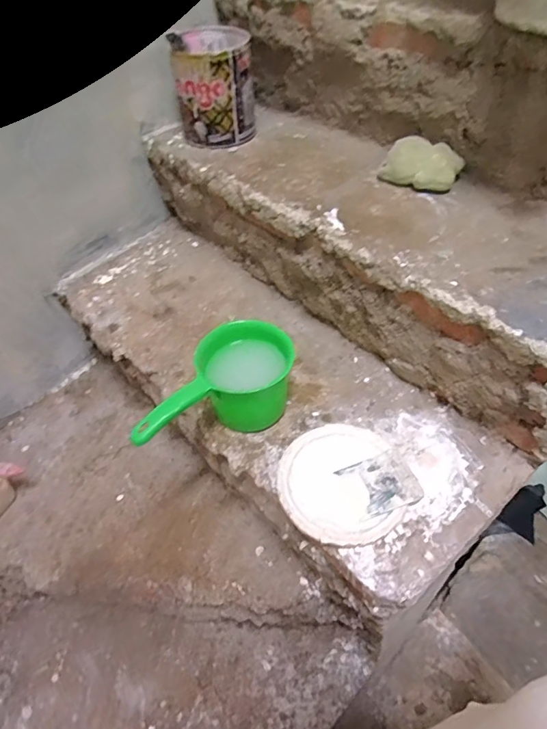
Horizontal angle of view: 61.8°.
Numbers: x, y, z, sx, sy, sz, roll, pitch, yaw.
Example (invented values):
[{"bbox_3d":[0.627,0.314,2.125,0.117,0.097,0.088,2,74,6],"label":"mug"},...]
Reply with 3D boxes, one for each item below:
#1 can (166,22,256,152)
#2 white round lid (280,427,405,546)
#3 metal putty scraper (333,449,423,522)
[{"bbox_3d":[-0.105,-0.511,0.842,0.133,0.152,0.161,-2,50,3],"label":"can"},{"bbox_3d":[0.085,0.158,0.628,0.151,0.014,0.172,-4,50,2],"label":"white round lid"},{"bbox_3d":[0.147,0.160,0.619,0.089,0.009,0.077,-18,51,-10],"label":"metal putty scraper"}]

